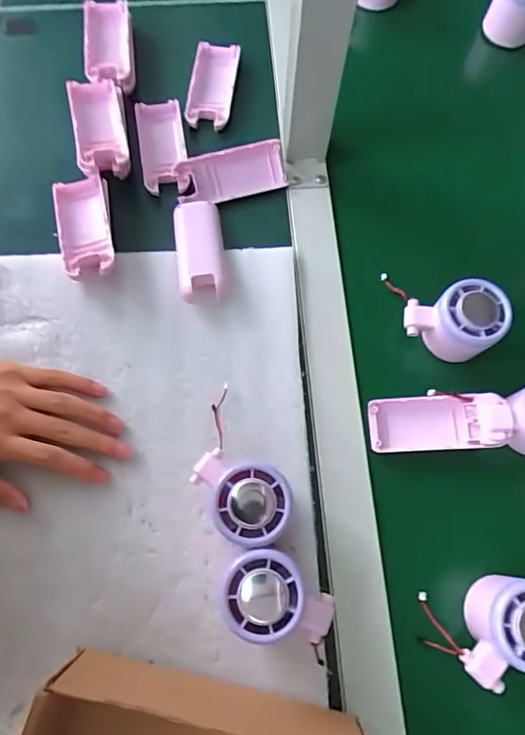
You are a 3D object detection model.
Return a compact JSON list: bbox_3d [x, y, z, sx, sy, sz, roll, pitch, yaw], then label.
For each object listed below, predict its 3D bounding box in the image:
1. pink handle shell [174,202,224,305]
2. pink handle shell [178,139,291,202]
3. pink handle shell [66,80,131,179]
[{"bbox_3d":[-0.057,-0.106,0.434,0.040,0.025,0.106,-8,71,-2],"label":"pink handle shell"},{"bbox_3d":[-0.029,-0.184,0.461,0.100,0.028,0.039,-11,72,-4],"label":"pink handle shell"},{"bbox_3d":[-0.156,-0.231,0.466,0.046,0.028,0.107,-13,72,-4],"label":"pink handle shell"}]

